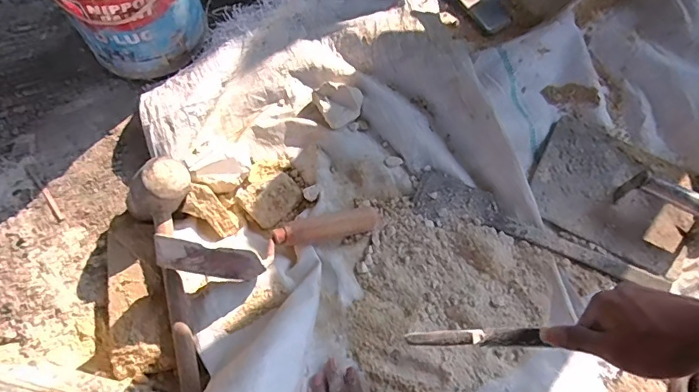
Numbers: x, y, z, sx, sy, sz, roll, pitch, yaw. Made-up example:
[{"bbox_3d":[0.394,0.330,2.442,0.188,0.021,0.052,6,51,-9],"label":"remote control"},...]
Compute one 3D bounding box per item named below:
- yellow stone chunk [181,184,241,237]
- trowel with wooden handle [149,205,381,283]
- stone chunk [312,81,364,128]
[{"bbox_3d":[-0.177,0.019,0.601,0.078,0.026,0.040,47,69,-25],"label":"yellow stone chunk"},{"bbox_3d":[-0.083,0.053,0.561,0.269,0.071,0.064,-13,66,-20],"label":"trowel with wooden handle"},{"bbox_3d":[-0.013,-0.135,0.668,0.061,0.029,0.062,-27,68,-11],"label":"stone chunk"}]

